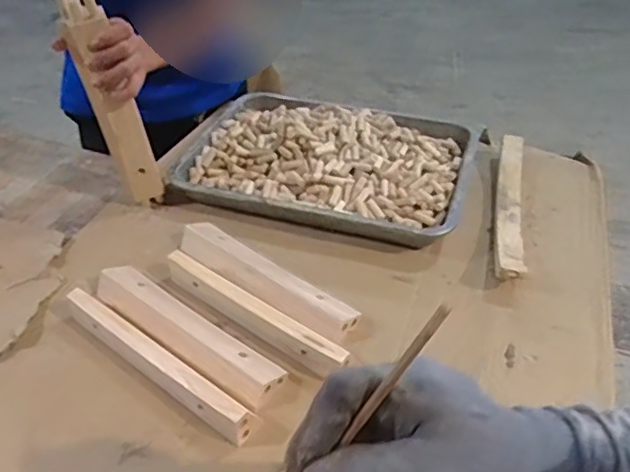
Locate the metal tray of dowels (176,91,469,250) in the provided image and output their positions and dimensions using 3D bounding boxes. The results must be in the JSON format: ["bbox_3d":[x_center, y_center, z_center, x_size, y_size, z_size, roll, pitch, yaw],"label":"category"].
[{"bbox_3d":[0.022,-0.113,0.865,0.398,0.063,0.298,13,41,14],"label":"metal tray of dowels"}]

